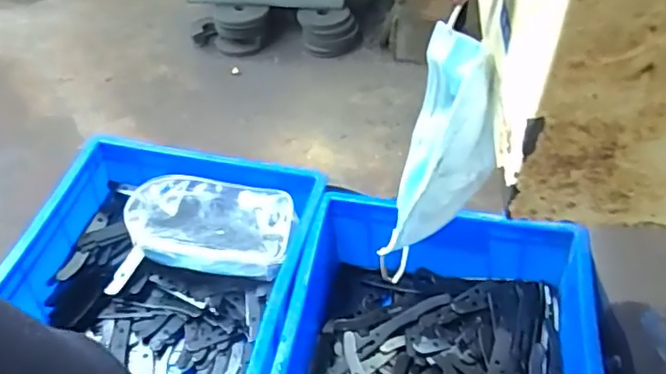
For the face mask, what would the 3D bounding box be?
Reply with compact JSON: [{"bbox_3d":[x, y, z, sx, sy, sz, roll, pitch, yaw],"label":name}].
[{"bbox_3d":[0.078,-0.023,0.395,0.063,0.144,0.099,15,49,14],"label":"face mask"}]

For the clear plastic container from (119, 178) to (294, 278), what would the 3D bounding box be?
[{"bbox_3d":[-0.144,0.046,0.701,0.190,0.060,0.107,3,47,4],"label":"clear plastic container"}]

